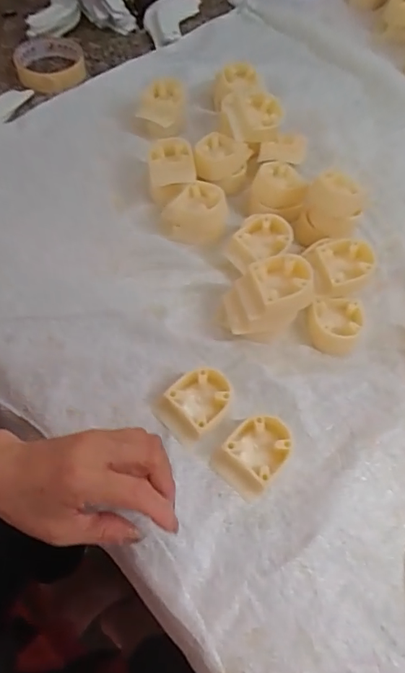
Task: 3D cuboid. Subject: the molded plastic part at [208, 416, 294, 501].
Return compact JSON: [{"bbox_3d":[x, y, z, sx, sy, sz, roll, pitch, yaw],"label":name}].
[{"bbox_3d":[0.041,0.088,0.359,0.045,0.020,0.057,38,67,17],"label":"molded plastic part"}]

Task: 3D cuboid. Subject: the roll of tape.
[{"bbox_3d":[-0.188,-0.337,0.572,0.081,0.023,0.099,-13,58,-9],"label":"roll of tape"}]

